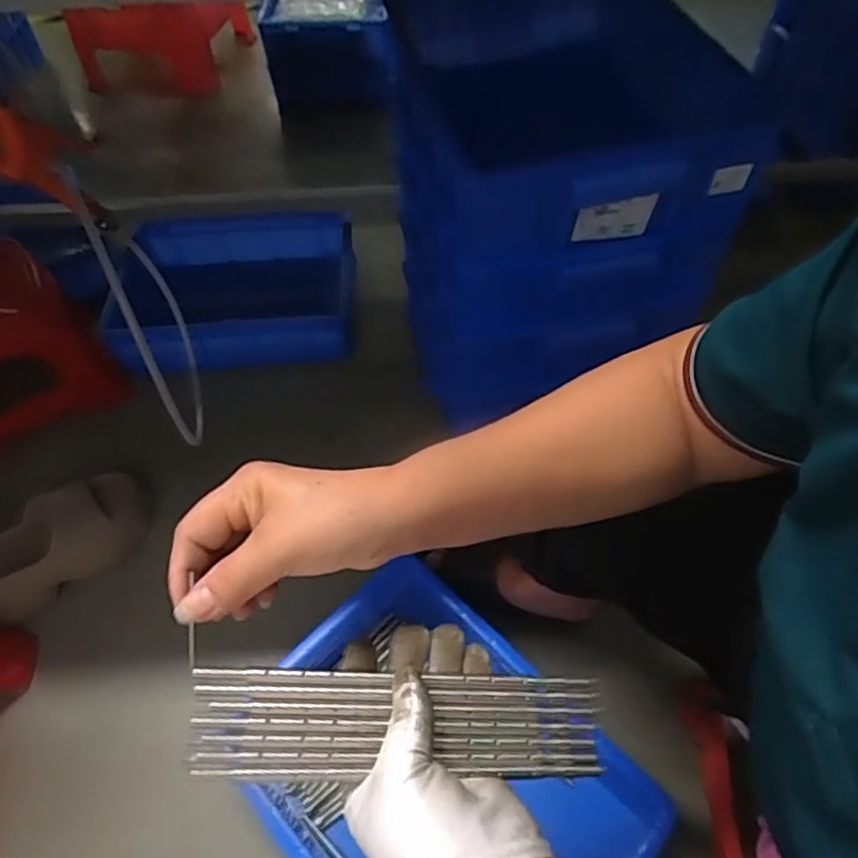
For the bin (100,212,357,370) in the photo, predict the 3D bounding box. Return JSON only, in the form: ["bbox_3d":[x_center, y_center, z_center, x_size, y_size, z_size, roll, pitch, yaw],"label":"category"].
[{"bbox_3d":[-0.335,-0.228,1.161,0.394,0.177,0.337,-4,56,0],"label":"bin"}]

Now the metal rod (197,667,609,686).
[{"bbox_3d":[-0.011,0.137,0.352,0.222,0.004,0.006,6,55,-11],"label":"metal rod"}]

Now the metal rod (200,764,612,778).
[{"bbox_3d":[-0.009,0.173,0.325,0.209,0.005,0.005,7,54,-14],"label":"metal rod"}]

